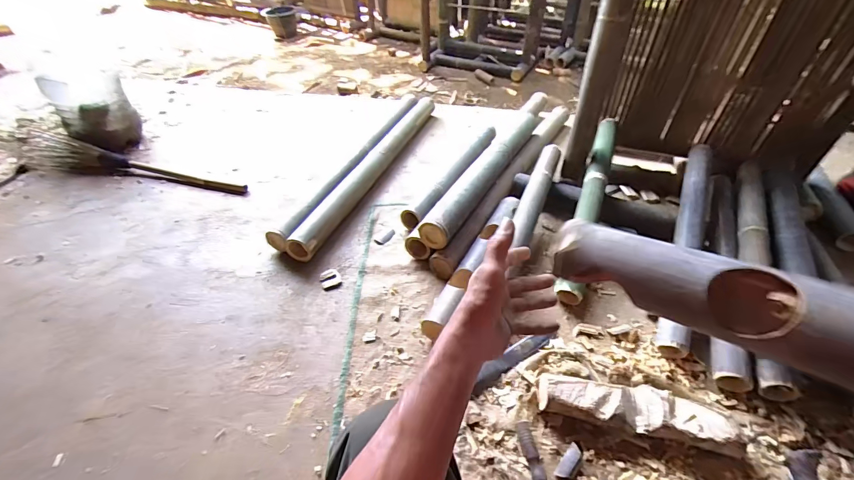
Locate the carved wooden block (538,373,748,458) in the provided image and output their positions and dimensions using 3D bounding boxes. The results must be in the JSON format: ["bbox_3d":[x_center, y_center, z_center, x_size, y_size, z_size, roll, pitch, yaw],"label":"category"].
[{"bbox_3d":[0.381,0.312,0.709,0.336,0.058,0.087,9,45,12],"label":"carved wooden block"}]

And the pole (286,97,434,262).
[{"bbox_3d":[-0.165,-0.277,1.361,0.072,0.079,0.980,15,46,17],"label":"pole"}]

